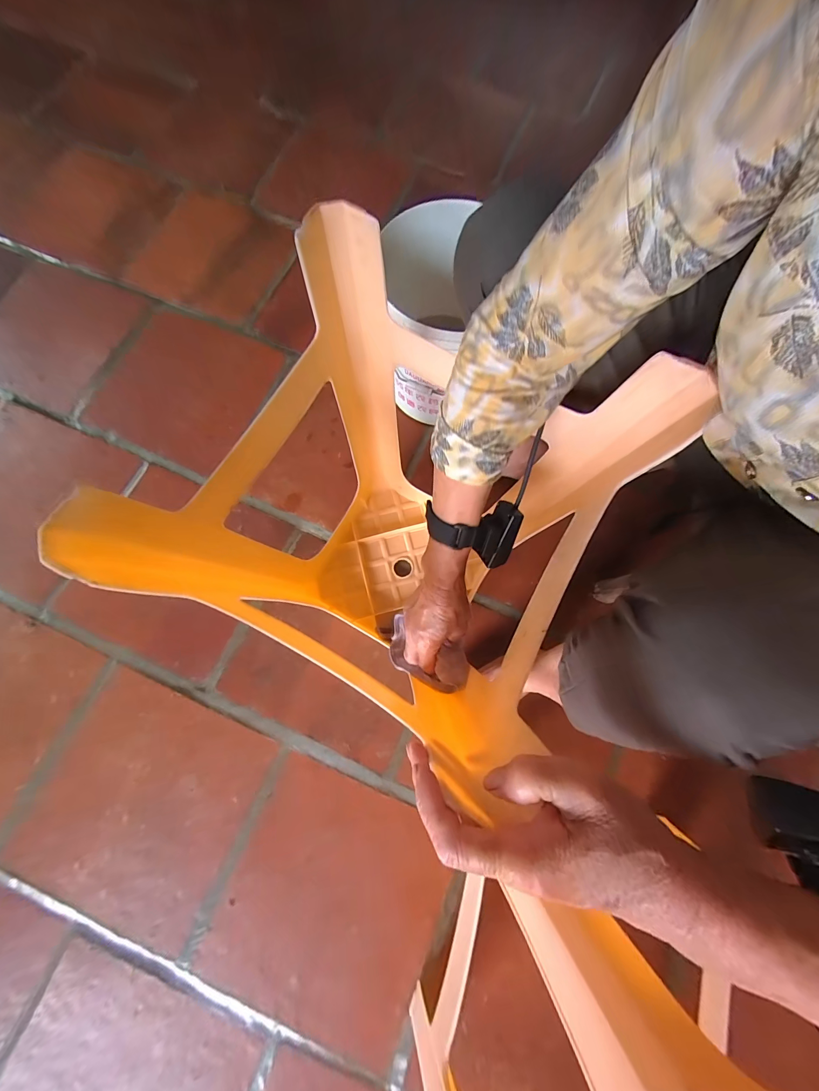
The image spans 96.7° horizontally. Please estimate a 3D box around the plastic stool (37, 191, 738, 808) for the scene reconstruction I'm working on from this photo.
[{"bbox_3d":[-0.013,-0.015,0.474,0.363,0.460,0.340,29,78,6],"label":"plastic stool"}]

